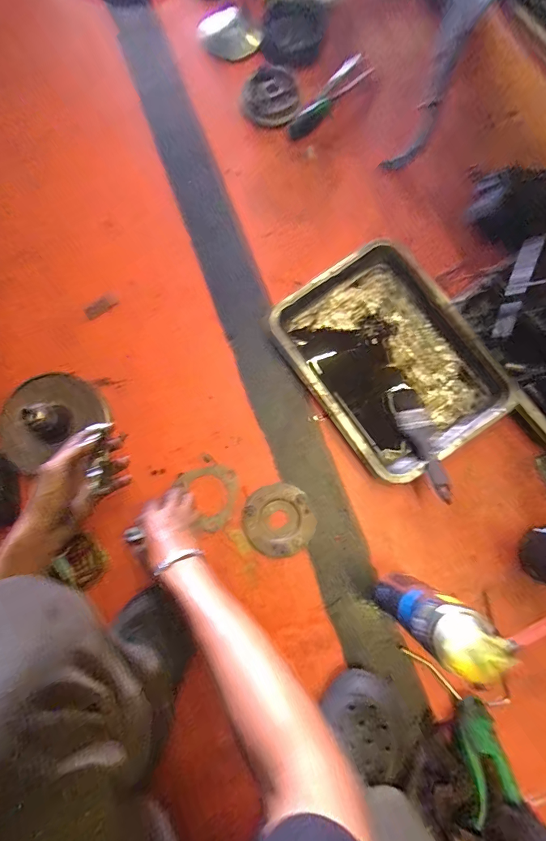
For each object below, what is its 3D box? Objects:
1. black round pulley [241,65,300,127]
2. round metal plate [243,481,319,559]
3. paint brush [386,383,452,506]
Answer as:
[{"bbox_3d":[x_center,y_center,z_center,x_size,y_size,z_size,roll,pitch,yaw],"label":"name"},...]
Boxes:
[{"bbox_3d":[-0.004,-0.635,0.734,0.116,0.034,0.121,0,78,1],"label":"black round pulley"},{"bbox_3d":[0.008,0.154,0.580,0.103,0.007,0.106,0,78,1],"label":"round metal plate"},{"bbox_3d":[0.229,0.031,0.578,0.057,0.030,0.196,-13,62,-2],"label":"paint brush"}]

